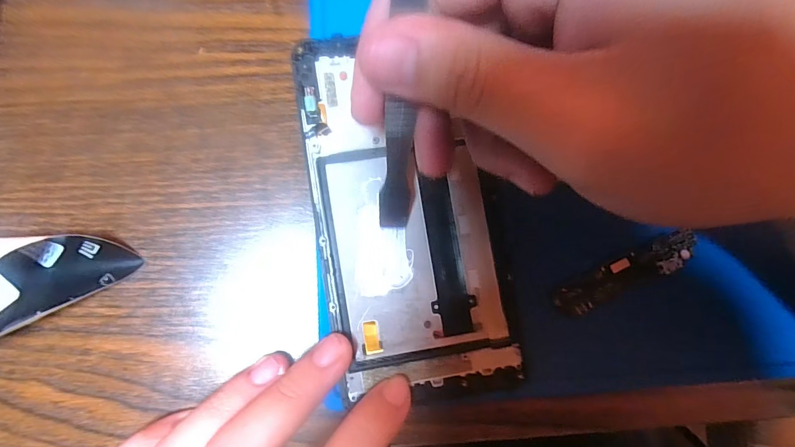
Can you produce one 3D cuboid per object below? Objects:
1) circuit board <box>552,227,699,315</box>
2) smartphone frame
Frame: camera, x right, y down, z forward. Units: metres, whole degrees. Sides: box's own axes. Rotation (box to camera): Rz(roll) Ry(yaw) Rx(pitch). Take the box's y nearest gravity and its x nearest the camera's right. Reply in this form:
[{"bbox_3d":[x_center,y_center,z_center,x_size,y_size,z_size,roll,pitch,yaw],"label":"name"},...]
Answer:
[{"bbox_3d":[0.096,0.021,0.159,0.066,0.004,0.014,-24,88,-5],"label":"circuit board"},{"bbox_3d":[0.005,-0.005,0.151,0.072,0.004,0.138,-8,86,-5],"label":"smartphone frame"}]

